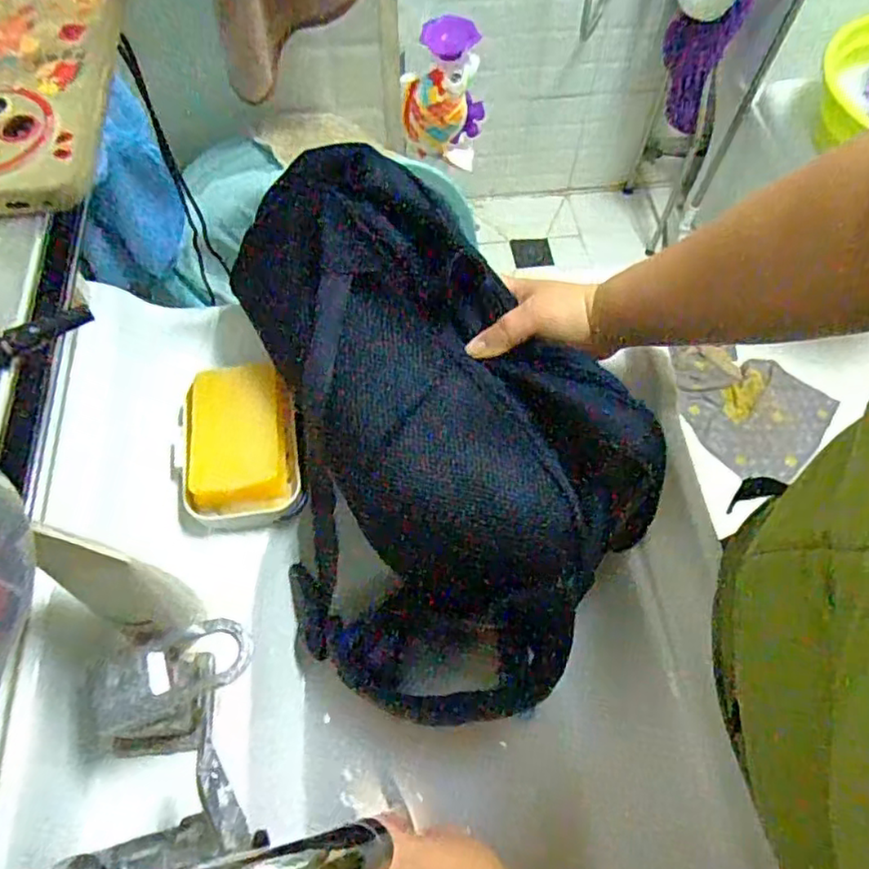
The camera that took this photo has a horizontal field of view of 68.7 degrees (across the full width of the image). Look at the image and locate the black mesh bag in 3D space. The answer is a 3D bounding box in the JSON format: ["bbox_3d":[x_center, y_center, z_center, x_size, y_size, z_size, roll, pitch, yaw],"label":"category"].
[{"bbox_3d":[-0.022,0.006,0.469,0.255,0.209,0.366,-35,67,-17],"label":"black mesh bag"}]

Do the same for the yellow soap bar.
[{"bbox_3d":[-0.153,-0.004,0.493,0.067,0.023,0.111,-7,62,-4],"label":"yellow soap bar"}]

